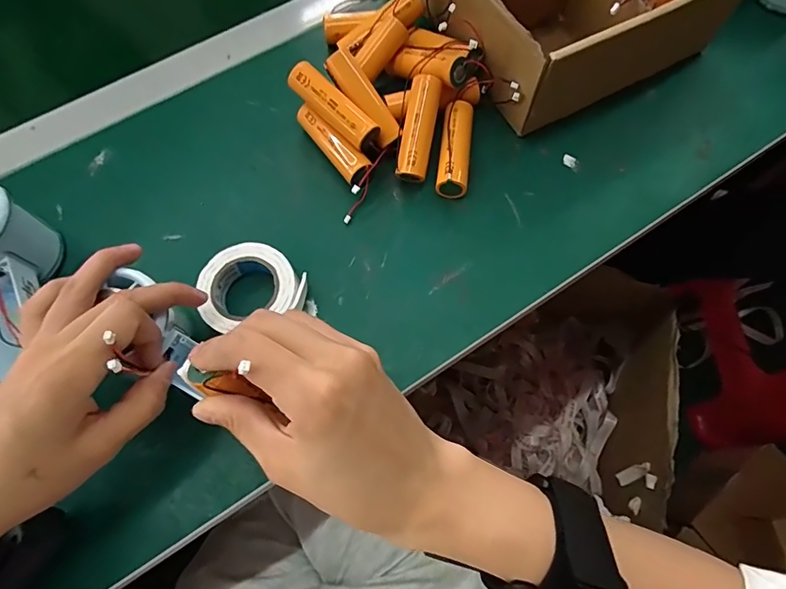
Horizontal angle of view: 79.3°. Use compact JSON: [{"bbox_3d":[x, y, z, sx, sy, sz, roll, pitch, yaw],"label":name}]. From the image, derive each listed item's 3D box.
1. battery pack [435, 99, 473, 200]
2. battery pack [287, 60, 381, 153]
[{"bbox_3d":[0.046,-0.106,0.343,0.022,0.020,0.073,9,69,4],"label":"battery pack"},{"bbox_3d":[-0.042,-0.132,0.332,0.072,0.017,0.021,42,74,1],"label":"battery pack"}]

